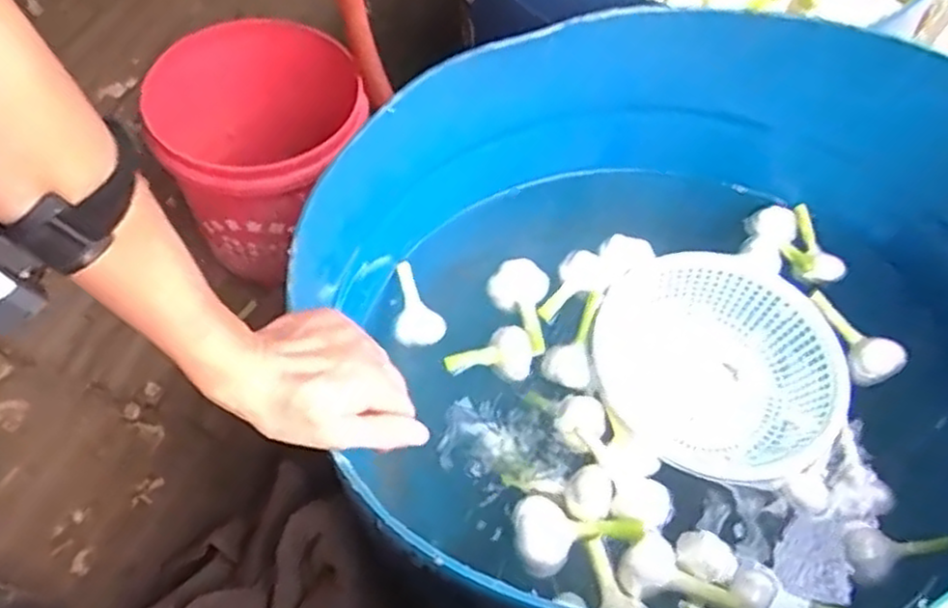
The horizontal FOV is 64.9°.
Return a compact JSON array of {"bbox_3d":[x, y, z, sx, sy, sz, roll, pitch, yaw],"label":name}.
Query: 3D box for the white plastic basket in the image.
[{"bbox_3d":[0.242,0.065,0.752,0.225,0.063,0.238,1,57,-2],"label":"white plastic basket"}]

